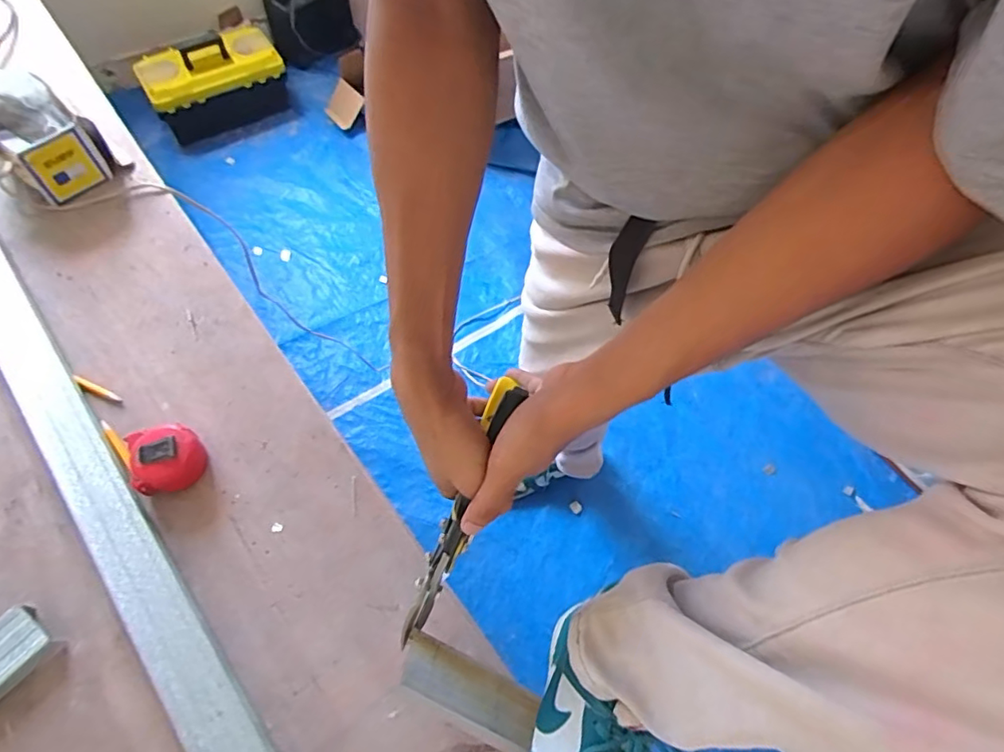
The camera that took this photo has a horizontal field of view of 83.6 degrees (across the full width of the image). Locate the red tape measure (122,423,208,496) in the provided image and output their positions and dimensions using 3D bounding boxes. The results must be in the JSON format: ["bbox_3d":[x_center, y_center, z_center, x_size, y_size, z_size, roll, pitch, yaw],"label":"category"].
[{"bbox_3d":[-0.335,0.084,0.565,0.064,0.041,0.064,-18,64,-13],"label":"red tape measure"}]

